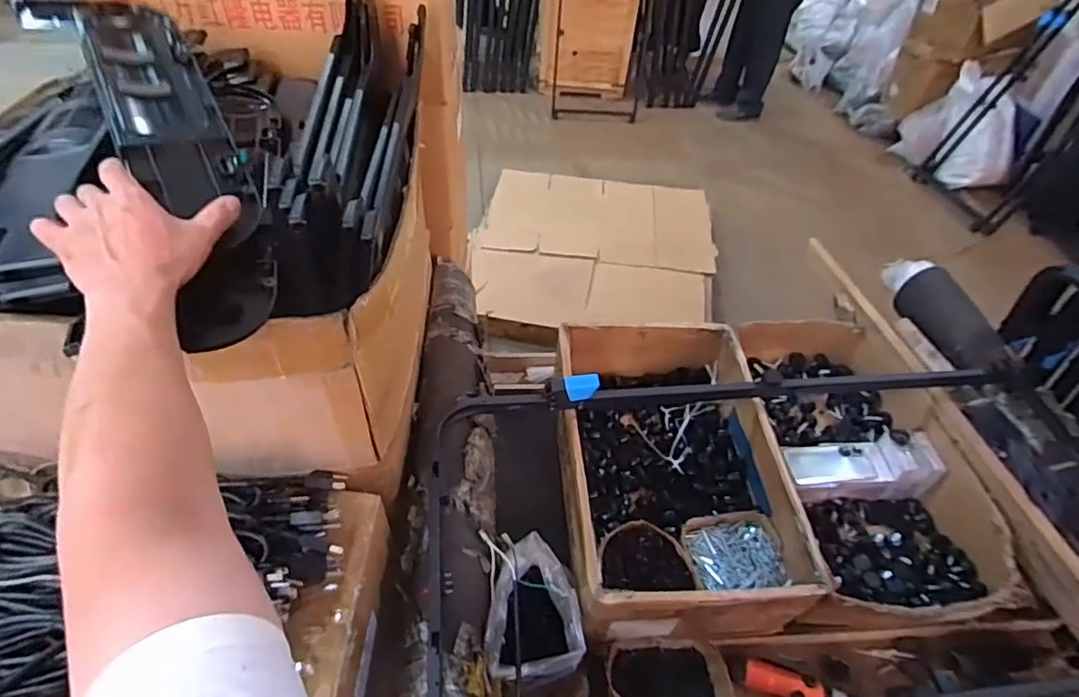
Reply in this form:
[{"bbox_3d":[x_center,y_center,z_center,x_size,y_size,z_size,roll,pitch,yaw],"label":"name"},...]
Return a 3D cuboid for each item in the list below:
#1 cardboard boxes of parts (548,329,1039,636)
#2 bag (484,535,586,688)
[{"bbox_3d":[0.383,0.191,1.053,0.683,0.167,0.571,0,49,-5],"label":"cardboard boxes of parts"},{"bbox_3d":[-0.008,0.360,0.828,0.125,0.099,0.172,0,49,-5],"label":"bag"}]

